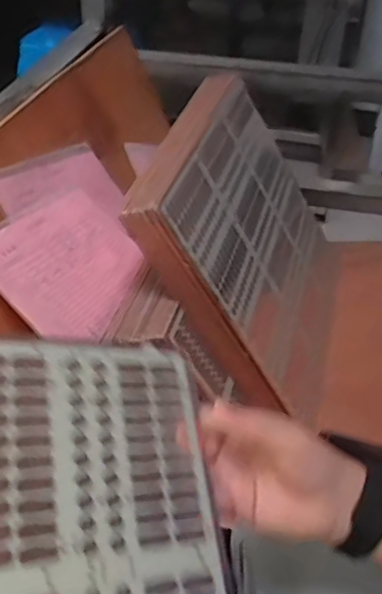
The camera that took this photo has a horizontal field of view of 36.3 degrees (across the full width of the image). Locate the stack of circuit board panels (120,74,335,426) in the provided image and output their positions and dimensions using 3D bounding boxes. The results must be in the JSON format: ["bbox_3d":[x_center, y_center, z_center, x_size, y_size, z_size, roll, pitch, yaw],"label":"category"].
[{"bbox_3d":[0.088,-0.095,0.796,0.057,0.352,0.397,-13,34,35],"label":"stack of circuit board panels"}]

